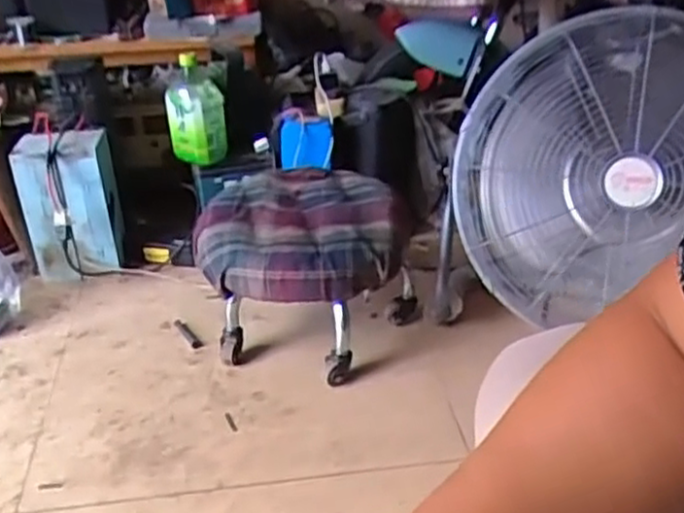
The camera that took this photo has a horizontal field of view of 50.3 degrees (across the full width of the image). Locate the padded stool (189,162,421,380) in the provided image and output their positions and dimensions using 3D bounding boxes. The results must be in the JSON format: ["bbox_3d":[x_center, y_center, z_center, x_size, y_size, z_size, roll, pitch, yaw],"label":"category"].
[{"bbox_3d":[-0.059,0.023,1.227,0.328,0.233,0.321,-1,30,0],"label":"padded stool"}]

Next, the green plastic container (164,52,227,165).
[{"bbox_3d":[-0.278,-0.275,1.383,0.110,0.182,0.088,-6,30,-9],"label":"green plastic container"}]

